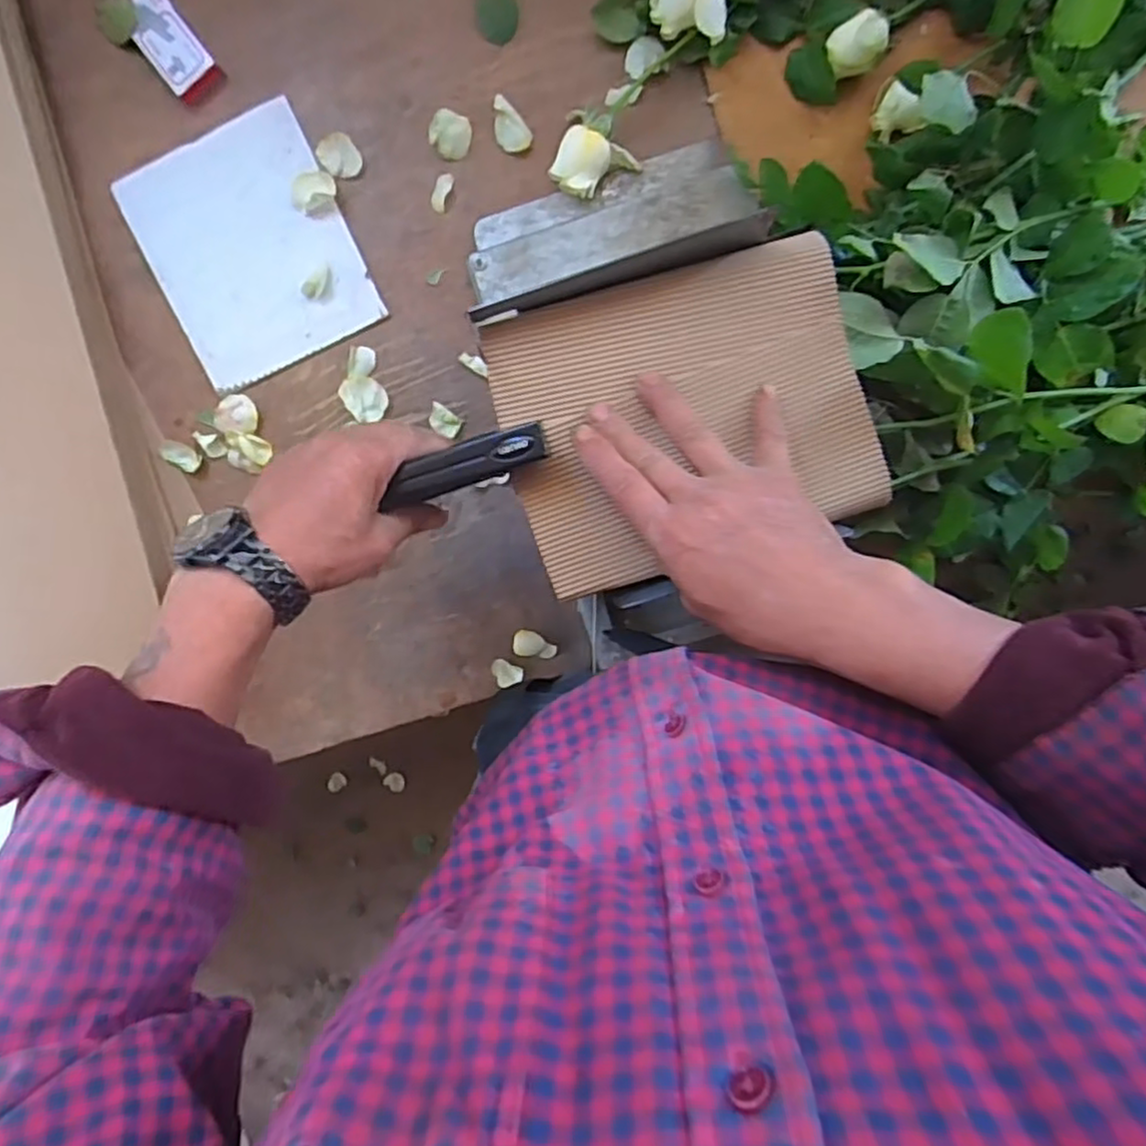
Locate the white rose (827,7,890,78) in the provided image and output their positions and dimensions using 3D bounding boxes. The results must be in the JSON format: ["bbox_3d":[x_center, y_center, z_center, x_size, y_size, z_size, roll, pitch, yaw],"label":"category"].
[{"bbox_3d":[0.201,-0.375,0.500,0.037,0.030,0.036,-3,100,1],"label":"white rose"}]

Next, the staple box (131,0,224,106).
[{"bbox_3d":[-0.300,-0.393,0.525,0.040,0.014,0.074,-37,98,5],"label":"staple box"}]

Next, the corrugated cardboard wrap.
[{"bbox_3d":[0.067,-0.091,0.417,0.209,0.022,0.165,-16,99,2],"label":"corrugated cardboard wrap"}]

